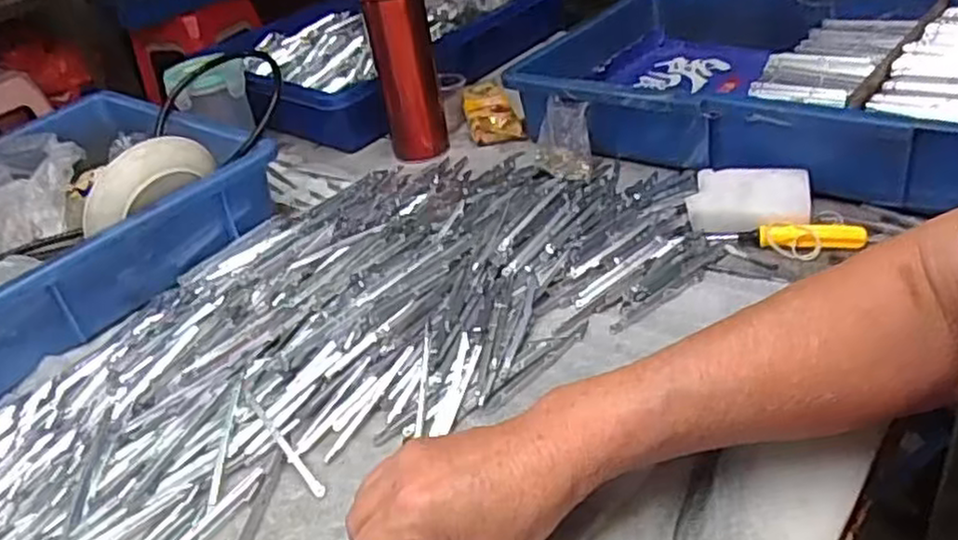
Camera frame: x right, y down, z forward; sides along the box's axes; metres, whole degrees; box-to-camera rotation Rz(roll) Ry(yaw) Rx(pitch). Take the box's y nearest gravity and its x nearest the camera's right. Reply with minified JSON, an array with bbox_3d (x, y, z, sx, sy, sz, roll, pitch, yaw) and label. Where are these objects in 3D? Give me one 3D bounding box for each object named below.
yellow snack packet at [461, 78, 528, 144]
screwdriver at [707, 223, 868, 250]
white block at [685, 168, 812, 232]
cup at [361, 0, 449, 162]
[{"bbox_3d":[0.016,-0.170,0.786,0.062,0.031,0.098,-7,34,5],"label":"yellow snack packet"},{"bbox_3d":[0.219,-0.026,0.525,0.103,0.012,0.017,1,35,15],"label":"screwdriver"},{"bbox_3d":[0.204,-0.054,0.559,0.084,0.022,0.063,2,36,17],"label":"white block"},{"bbox_3d":[-0.072,-0.201,0.721,0.061,0.199,0.071,-11,34,0],"label":"cup"}]

